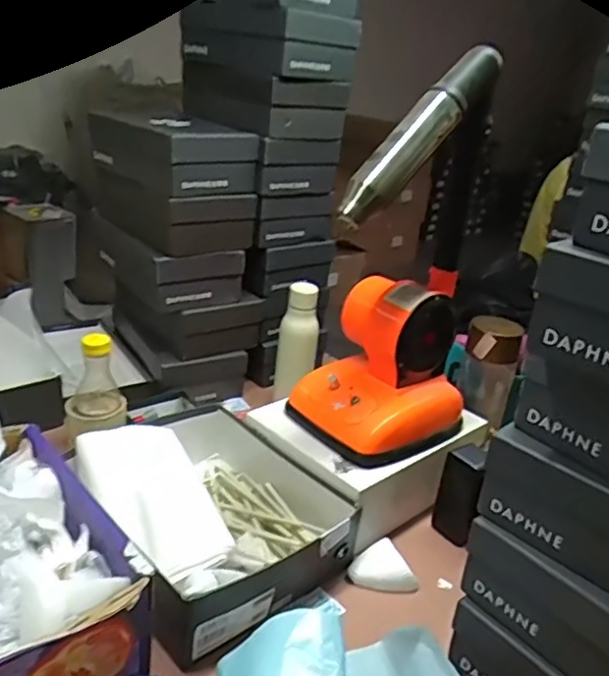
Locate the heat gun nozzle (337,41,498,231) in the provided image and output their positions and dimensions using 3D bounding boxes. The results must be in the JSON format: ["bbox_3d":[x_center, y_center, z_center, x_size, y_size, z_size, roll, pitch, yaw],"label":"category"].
[{"bbox_3d":[0.135,-0.232,0.748,0.052,0.263,0.047,35,-7,47],"label":"heat gun nozzle"}]

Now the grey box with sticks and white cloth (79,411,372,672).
[{"bbox_3d":[-0.145,0.205,0.813,0.280,0.101,0.354,-17,33,-42],"label":"grey box with sticks and white cloth"}]

